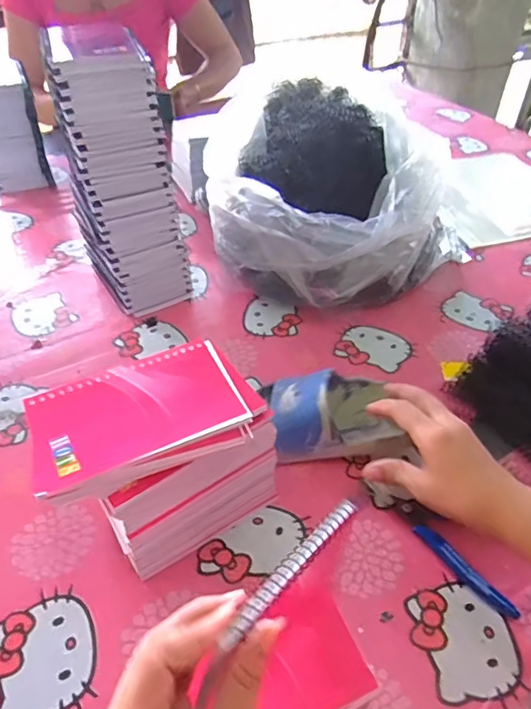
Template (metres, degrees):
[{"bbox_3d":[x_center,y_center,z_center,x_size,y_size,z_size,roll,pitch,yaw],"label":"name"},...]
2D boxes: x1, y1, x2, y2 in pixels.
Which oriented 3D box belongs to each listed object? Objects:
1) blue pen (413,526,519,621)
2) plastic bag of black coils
[{"bbox_3d":[0.157,0.170,0.414,0.012,0.015,0.091,-27,51,-26],"label":"blue pen"},{"bbox_3d":[0.080,-0.204,0.677,0.310,0.187,0.283,26,50,23],"label":"plastic bag of black coils"}]

